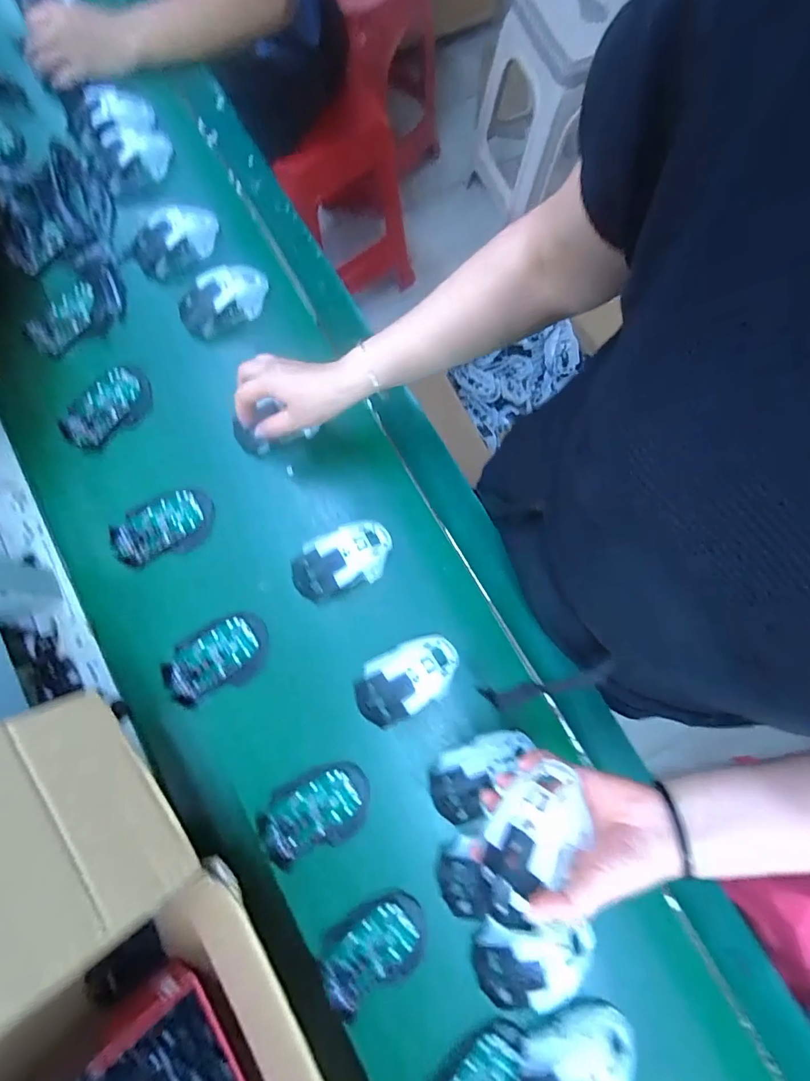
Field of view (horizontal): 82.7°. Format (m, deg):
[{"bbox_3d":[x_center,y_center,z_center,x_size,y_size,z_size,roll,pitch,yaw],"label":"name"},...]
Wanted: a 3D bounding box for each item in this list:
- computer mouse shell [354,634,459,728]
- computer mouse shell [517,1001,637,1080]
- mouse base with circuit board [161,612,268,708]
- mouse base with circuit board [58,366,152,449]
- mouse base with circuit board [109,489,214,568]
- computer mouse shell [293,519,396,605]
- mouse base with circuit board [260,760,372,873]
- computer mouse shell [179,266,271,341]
[{"bbox_3d":[0.002,0.147,0.492,0.118,0.042,0.069,-31,80,-7],"label":"computer mouse shell"},{"bbox_3d":[0.157,0.480,0.418,0.120,0.037,0.068,-28,79,-6],"label":"computer mouse shell"},{"bbox_3d":[-0.206,0.125,0.498,0.114,0.016,0.070,-26,79,-6],"label":"mouse base with circuit board"},{"bbox_3d":[-0.367,-0.163,0.567,0.065,0.022,0.114,38,80,7],"label":"mouse base with circuit board"},{"bbox_3d":[-0.282,-0.018,0.533,0.113,0.025,0.068,-23,79,-5],"label":"mouse base with circuit board"},{"bbox_3d":[-0.069,0.020,0.510,0.114,0.033,0.067,-25,79,-6],"label":"computer mouse shell"},{"bbox_3d":[-0.093,0.276,0.470,0.112,0.015,0.071,-20,78,-5],"label":"mouse base with circuit board"},{"bbox_3d":[-0.231,-0.309,0.582,0.117,0.043,0.068,-28,79,-6],"label":"computer mouse shell"}]

